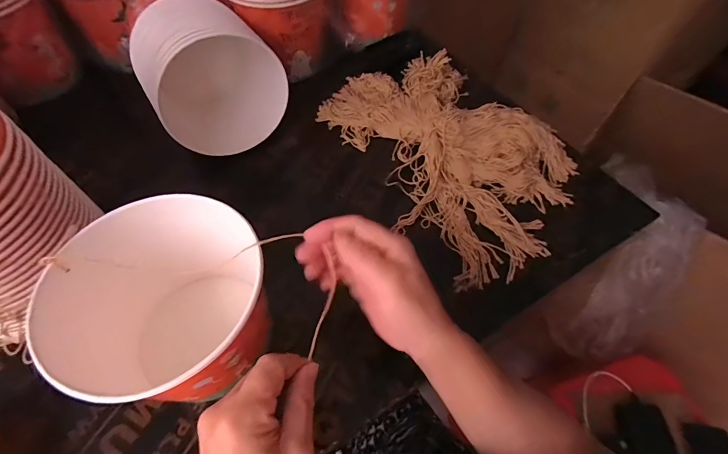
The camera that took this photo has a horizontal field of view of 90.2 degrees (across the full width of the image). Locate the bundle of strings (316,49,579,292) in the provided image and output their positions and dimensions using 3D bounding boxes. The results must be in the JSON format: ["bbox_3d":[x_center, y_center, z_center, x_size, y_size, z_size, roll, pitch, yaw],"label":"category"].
[{"bbox_3d":[0.124,-0.118,0.514,0.264,0.044,0.386,-25,61,-16],"label":"bundle of strings"}]

